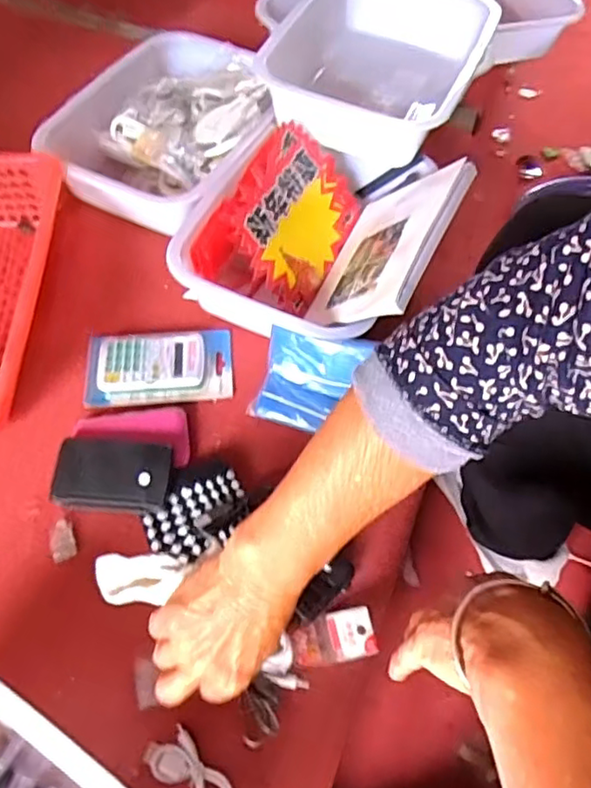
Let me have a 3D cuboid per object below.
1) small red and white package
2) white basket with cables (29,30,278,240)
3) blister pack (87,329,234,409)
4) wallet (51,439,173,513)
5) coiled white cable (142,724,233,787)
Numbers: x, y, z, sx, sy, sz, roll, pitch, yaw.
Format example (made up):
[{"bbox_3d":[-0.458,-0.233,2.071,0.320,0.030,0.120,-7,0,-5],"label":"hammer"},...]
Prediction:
[{"bbox_3d":[0.031,0.191,0.485,0.063,0.007,0.037,-9,60,-7],"label":"small red and white package"},{"bbox_3d":[-0.139,-0.307,0.735,0.212,0.080,0.280,22,61,11],"label":"white basket with cables"},{"bbox_3d":[-0.134,-0.030,0.602,0.141,0.019,0.082,-3,59,-4],"label":"blister pack"},{"bbox_3d":[-0.156,0.070,0.529,0.097,0.025,0.057,6,59,1],"label":"wallet"},{"bbox_3d":[-0.073,0.263,0.426,0.068,0.010,0.031,38,65,19],"label":"coiled white cable"}]

